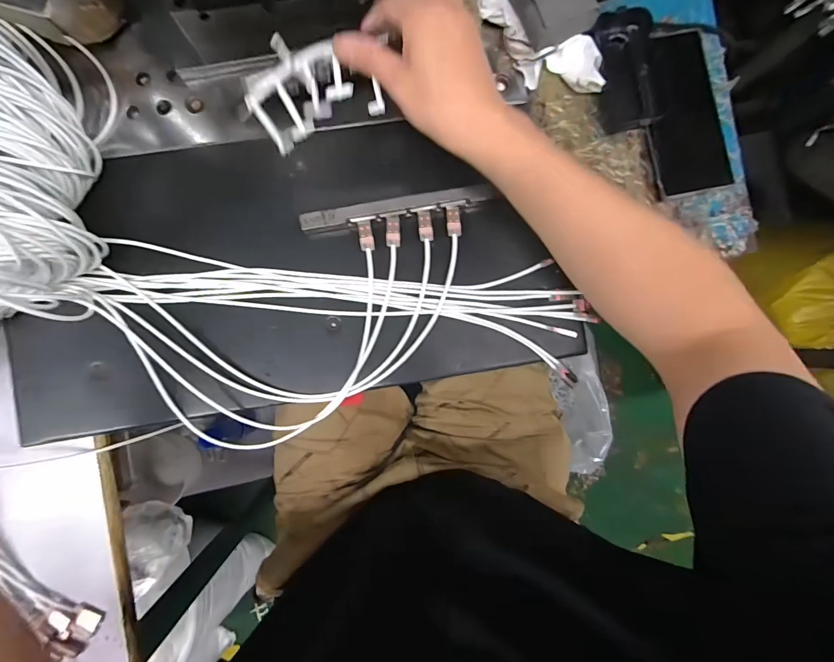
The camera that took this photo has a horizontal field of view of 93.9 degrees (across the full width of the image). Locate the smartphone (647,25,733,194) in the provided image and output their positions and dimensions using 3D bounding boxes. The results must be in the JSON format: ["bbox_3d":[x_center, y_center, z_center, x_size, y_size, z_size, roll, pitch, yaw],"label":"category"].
[{"bbox_3d":[0.262,-0.215,0.381,0.069,0.013,0.153,-11,91,1],"label":"smartphone"}]

